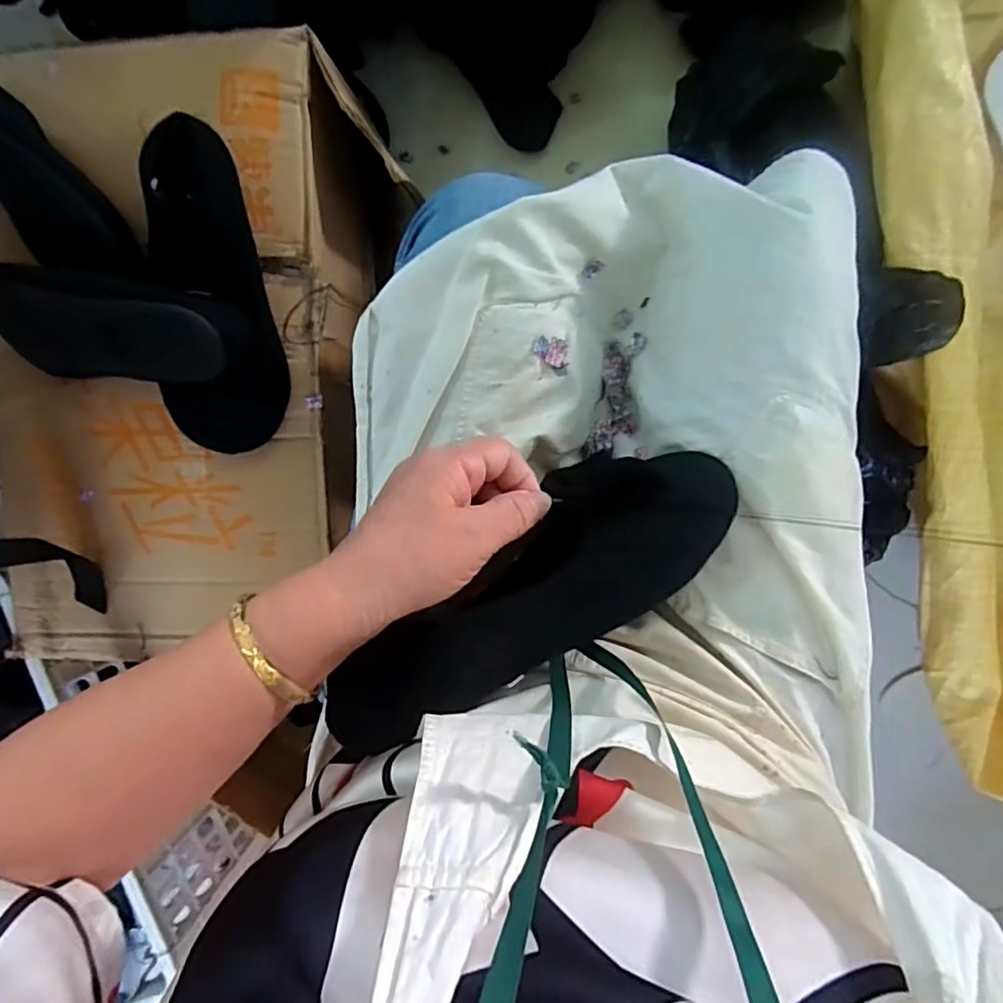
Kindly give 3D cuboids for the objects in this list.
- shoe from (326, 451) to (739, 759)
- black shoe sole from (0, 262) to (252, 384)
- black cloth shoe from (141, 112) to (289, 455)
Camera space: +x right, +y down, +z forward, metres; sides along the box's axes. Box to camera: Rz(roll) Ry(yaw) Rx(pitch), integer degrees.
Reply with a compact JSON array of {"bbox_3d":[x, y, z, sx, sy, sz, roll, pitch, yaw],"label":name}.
[{"bbox_3d":[0.013,0.052,0.344,0.249,0.034,0.079,-35,92,5],"label":"shoe"},{"bbox_3d":[-0.316,-0.136,0.481,0.236,0.061,0.082,12,96,3],"label":"black shoe sole"},{"bbox_3d":[-0.239,-0.170,0.503,0.091,0.061,0.256,-8,95,5],"label":"black cloth shoe"}]

